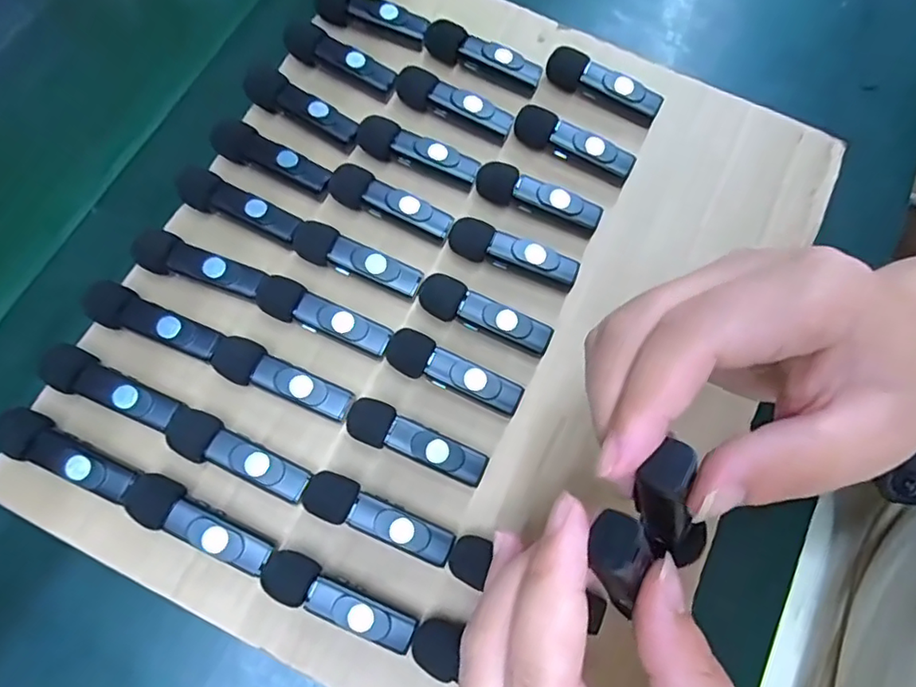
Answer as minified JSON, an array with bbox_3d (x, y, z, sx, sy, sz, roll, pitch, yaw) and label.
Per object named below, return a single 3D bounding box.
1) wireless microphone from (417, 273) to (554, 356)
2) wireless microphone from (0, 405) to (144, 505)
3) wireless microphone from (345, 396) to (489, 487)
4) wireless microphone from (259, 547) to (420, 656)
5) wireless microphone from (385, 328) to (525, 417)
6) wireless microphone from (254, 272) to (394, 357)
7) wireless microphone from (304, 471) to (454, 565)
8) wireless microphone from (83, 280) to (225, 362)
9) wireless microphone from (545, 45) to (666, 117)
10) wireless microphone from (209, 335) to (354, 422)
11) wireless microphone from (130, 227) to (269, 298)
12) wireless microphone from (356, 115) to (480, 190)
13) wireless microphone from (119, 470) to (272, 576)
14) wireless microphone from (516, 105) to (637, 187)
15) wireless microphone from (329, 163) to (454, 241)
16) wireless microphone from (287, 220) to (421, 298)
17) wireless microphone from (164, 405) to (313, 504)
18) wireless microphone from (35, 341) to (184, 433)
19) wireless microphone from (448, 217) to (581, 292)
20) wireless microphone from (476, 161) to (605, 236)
[{"bbox_3d":[0.013,-0.013,0.272,0.064,0.015,0.018,21,73,7],"label":"wireless microphone"},{"bbox_3d":[-0.165,0.048,0.243,0.063,0.017,0.018,27,73,8],"label":"wireless microphone"},{"bbox_3d":[-0.018,0.044,0.254,0.063,0.015,0.018,22,73,7],"label":"wireless microphone"},{"bbox_3d":[-0.048,0.105,0.233,0.065,0.016,0.018,25,73,8],"label":"wireless microphone"},{"bbox_3d":[-0.002,0.014,0.264,0.064,0.012,0.019,22,73,7],"label":"wireless microphone"},{"bbox_3d":[-0.063,-0.011,0.267,0.065,0.015,0.019,26,73,8],"label":"wireless microphone"},{"bbox_3d":[-0.033,0.074,0.244,0.065,0.014,0.018,21,73,7],"label":"wireless microphone"},{"bbox_3d":[-0.139,-0.008,0.262,0.063,0.016,0.018,23,73,7],"label":"wireless microphone"},{"bbox_3d":[0.079,-0.139,0.308,0.063,0.018,0.014,23,73,7],"label":"wireless microphone"},{"bbox_3d":[-0.079,0.017,0.258,0.064,0.015,0.019,25,73,8],"label":"wireless microphone"},{"bbox_3d":[-0.121,-0.037,0.270,0.061,0.016,0.019,16,72,5],"label":"wireless microphone"},{"bbox_3d":[-0.021,-0.098,0.292,0.063,0.012,0.017,22,73,7],"label":"wireless microphone"},{"bbox_3d":[-0.108,0.075,0.239,0.065,0.016,0.018,26,73,8],"label":"wireless microphone"},{"bbox_3d":[0.060,-0.103,0.298,0.064,0.018,0.015,27,73,9],"label":"wireless microphone"},{"bbox_3d":[-0.033,-0.070,0.285,0.062,0.016,0.017,20,72,6],"label":"wireless microphone"},{"bbox_3d":[-0.049,-0.039,0.276,0.063,0.013,0.017,23,73,7],"label":"wireless microphone"},{"bbox_3d":[-0.095,0.050,0.248,0.064,0.016,0.019,27,73,8],"label":"wireless microphone"},{"bbox_3d":[-0.152,0.021,0.252,0.062,0.016,0.019,26,73,8],"label":"wireless microphone"},{"bbox_3d":[0.027,-0.043,0.280,0.063,0.017,0.017,21,73,7],"label":"wireless microphone"},{"bbox_3d":[0.040,-0.072,0.289,0.063,0.018,0.015,23,73,7],"label":"wireless microphone"}]

